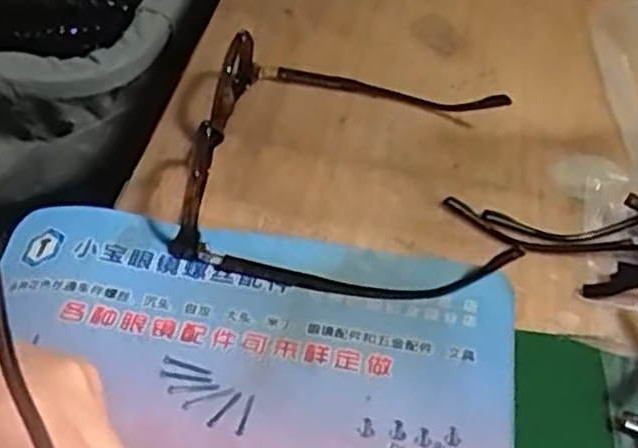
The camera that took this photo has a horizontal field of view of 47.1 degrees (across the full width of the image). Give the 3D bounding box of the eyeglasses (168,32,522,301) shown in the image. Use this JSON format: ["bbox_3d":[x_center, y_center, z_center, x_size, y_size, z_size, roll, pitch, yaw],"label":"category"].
[{"bbox_3d":[0.015,-0.036,0.369,0.160,0.035,0.150,8,48,1],"label":"eyeglasses"}]

